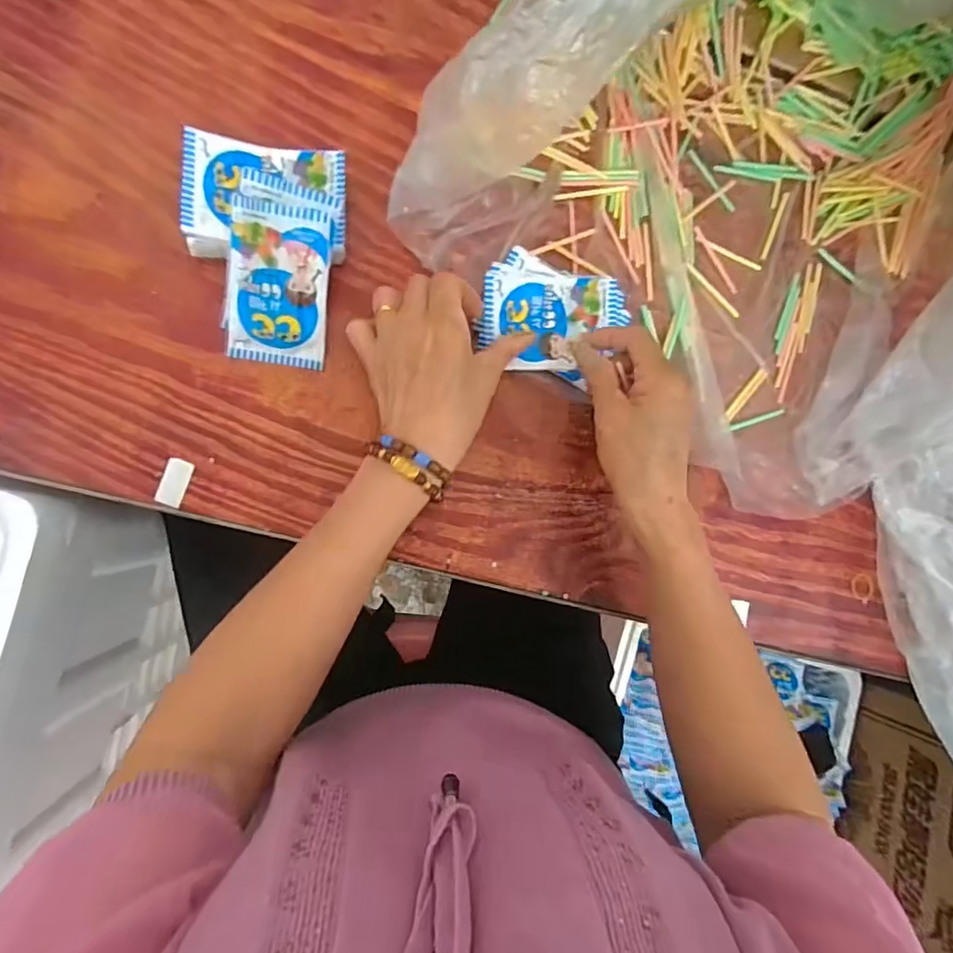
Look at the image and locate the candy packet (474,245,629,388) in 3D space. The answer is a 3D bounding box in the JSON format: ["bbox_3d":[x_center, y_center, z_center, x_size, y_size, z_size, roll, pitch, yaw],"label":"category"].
[{"bbox_3d":[0.057,-0.120,0.412,0.107,0.021,0.084,19,85,-7],"label":"candy packet"}]

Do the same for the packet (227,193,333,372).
[{"bbox_3d":[-0.136,-0.129,0.378,0.065,0.012,0.104,9,113,-5],"label":"packet"}]

